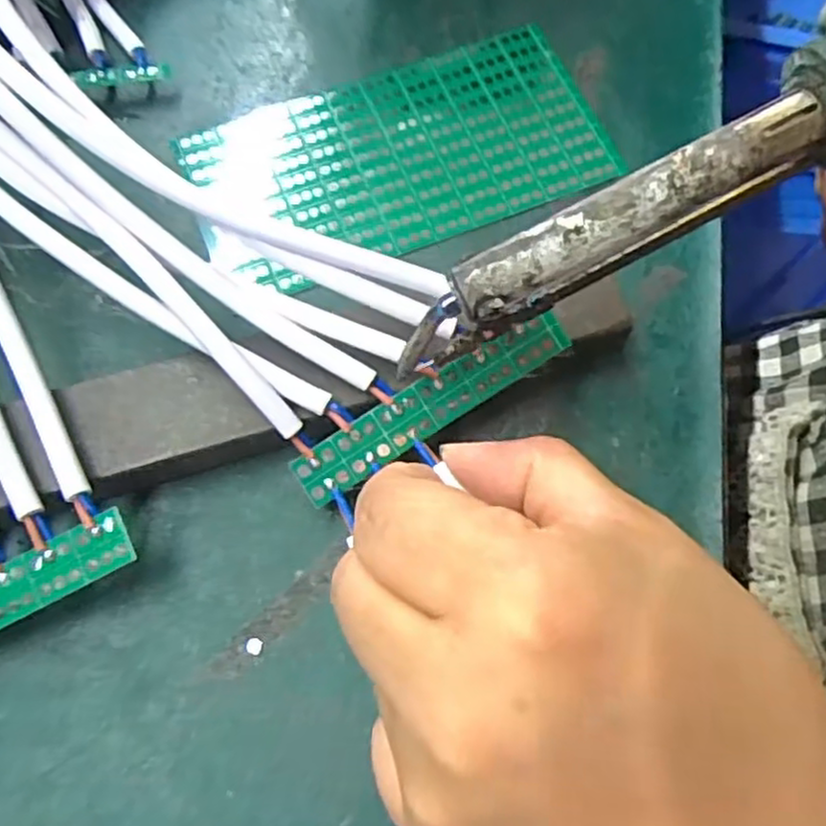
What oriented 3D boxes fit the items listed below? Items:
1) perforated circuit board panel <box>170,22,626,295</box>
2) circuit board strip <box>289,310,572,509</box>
[{"bbox_3d":[-0.005,-0.085,0.238,0.130,0.004,0.069,-21,71,-9],"label":"perforated circuit board panel"},{"bbox_3d":[0.004,-0.003,0.191,0.078,0.004,0.014,-33,93,-1],"label":"circuit board strip"}]

